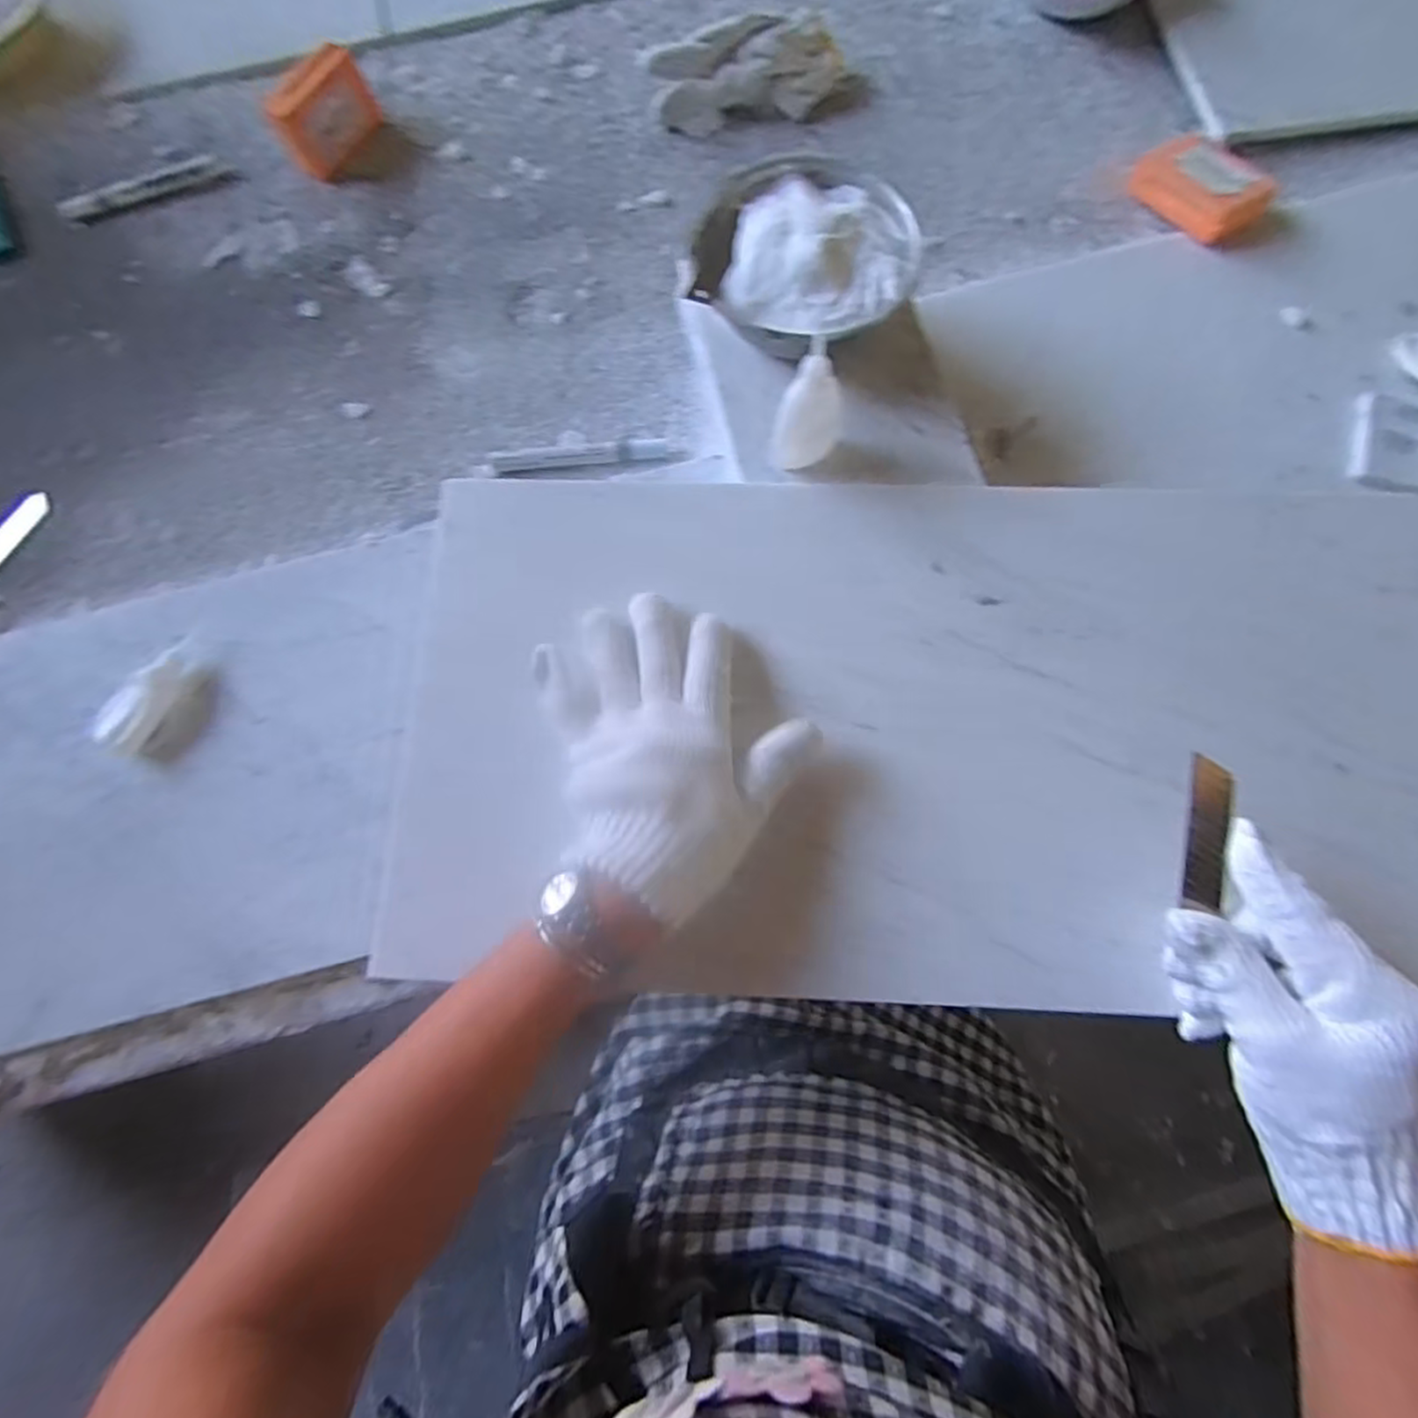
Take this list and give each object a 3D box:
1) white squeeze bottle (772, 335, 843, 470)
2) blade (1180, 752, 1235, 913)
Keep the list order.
[{"bbox_3d":[0.059,-0.172,0.398,0.037,0.075,0.031,15,75,4],"label":"white squeeze bottle"},{"bbox_3d":[0.235,0.058,0.324,0.018,0.004,0.068,6,91,13],"label":"blade"}]

